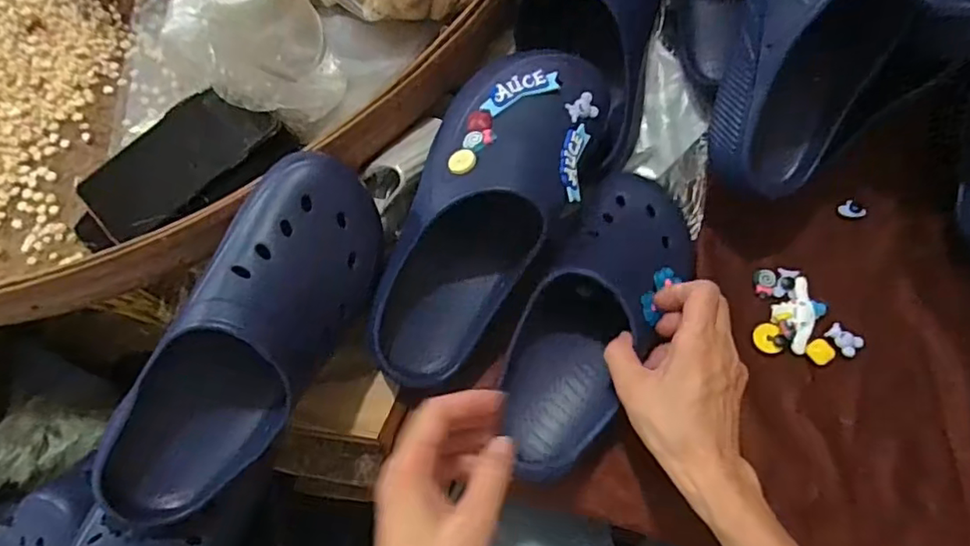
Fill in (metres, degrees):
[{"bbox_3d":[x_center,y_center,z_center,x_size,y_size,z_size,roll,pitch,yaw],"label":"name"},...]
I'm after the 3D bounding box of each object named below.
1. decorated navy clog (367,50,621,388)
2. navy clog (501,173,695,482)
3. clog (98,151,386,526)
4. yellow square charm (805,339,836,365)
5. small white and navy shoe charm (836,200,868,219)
[{"bbox_3d":[-0.002,-0.048,0.469,0.126,0.100,0.287,29,87,13],"label":"decorated navy clog"},{"bbox_3d":[0.089,0.031,0.450,0.105,0.074,0.255,24,75,12],"label":"navy clog"},{"bbox_3d":[-0.162,0.045,0.406,0.094,0.089,0.266,29,85,13],"label":"clog"},{"bbox_3d":[0.265,0.062,0.466,0.019,0.005,0.020,-35,68,-9],"label":"yellow square charm"},{"bbox_3d":[0.323,-0.056,0.519,0.024,0.004,0.016,7,82,20],"label":"small white and navy shoe charm"}]

